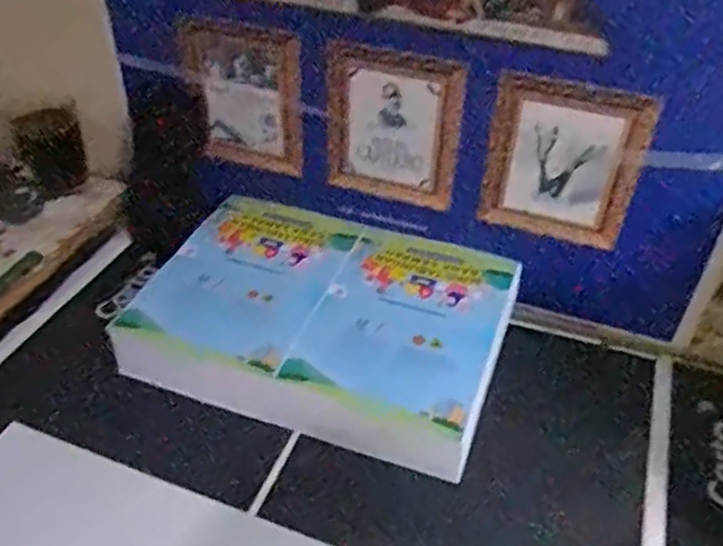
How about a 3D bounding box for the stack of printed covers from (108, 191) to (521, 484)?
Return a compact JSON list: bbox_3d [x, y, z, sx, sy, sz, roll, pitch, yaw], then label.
[{"bbox_3d":[-0.032,0.038,0.612,0.302,0.056,0.224,13,42,14],"label":"stack of printed covers"}]

